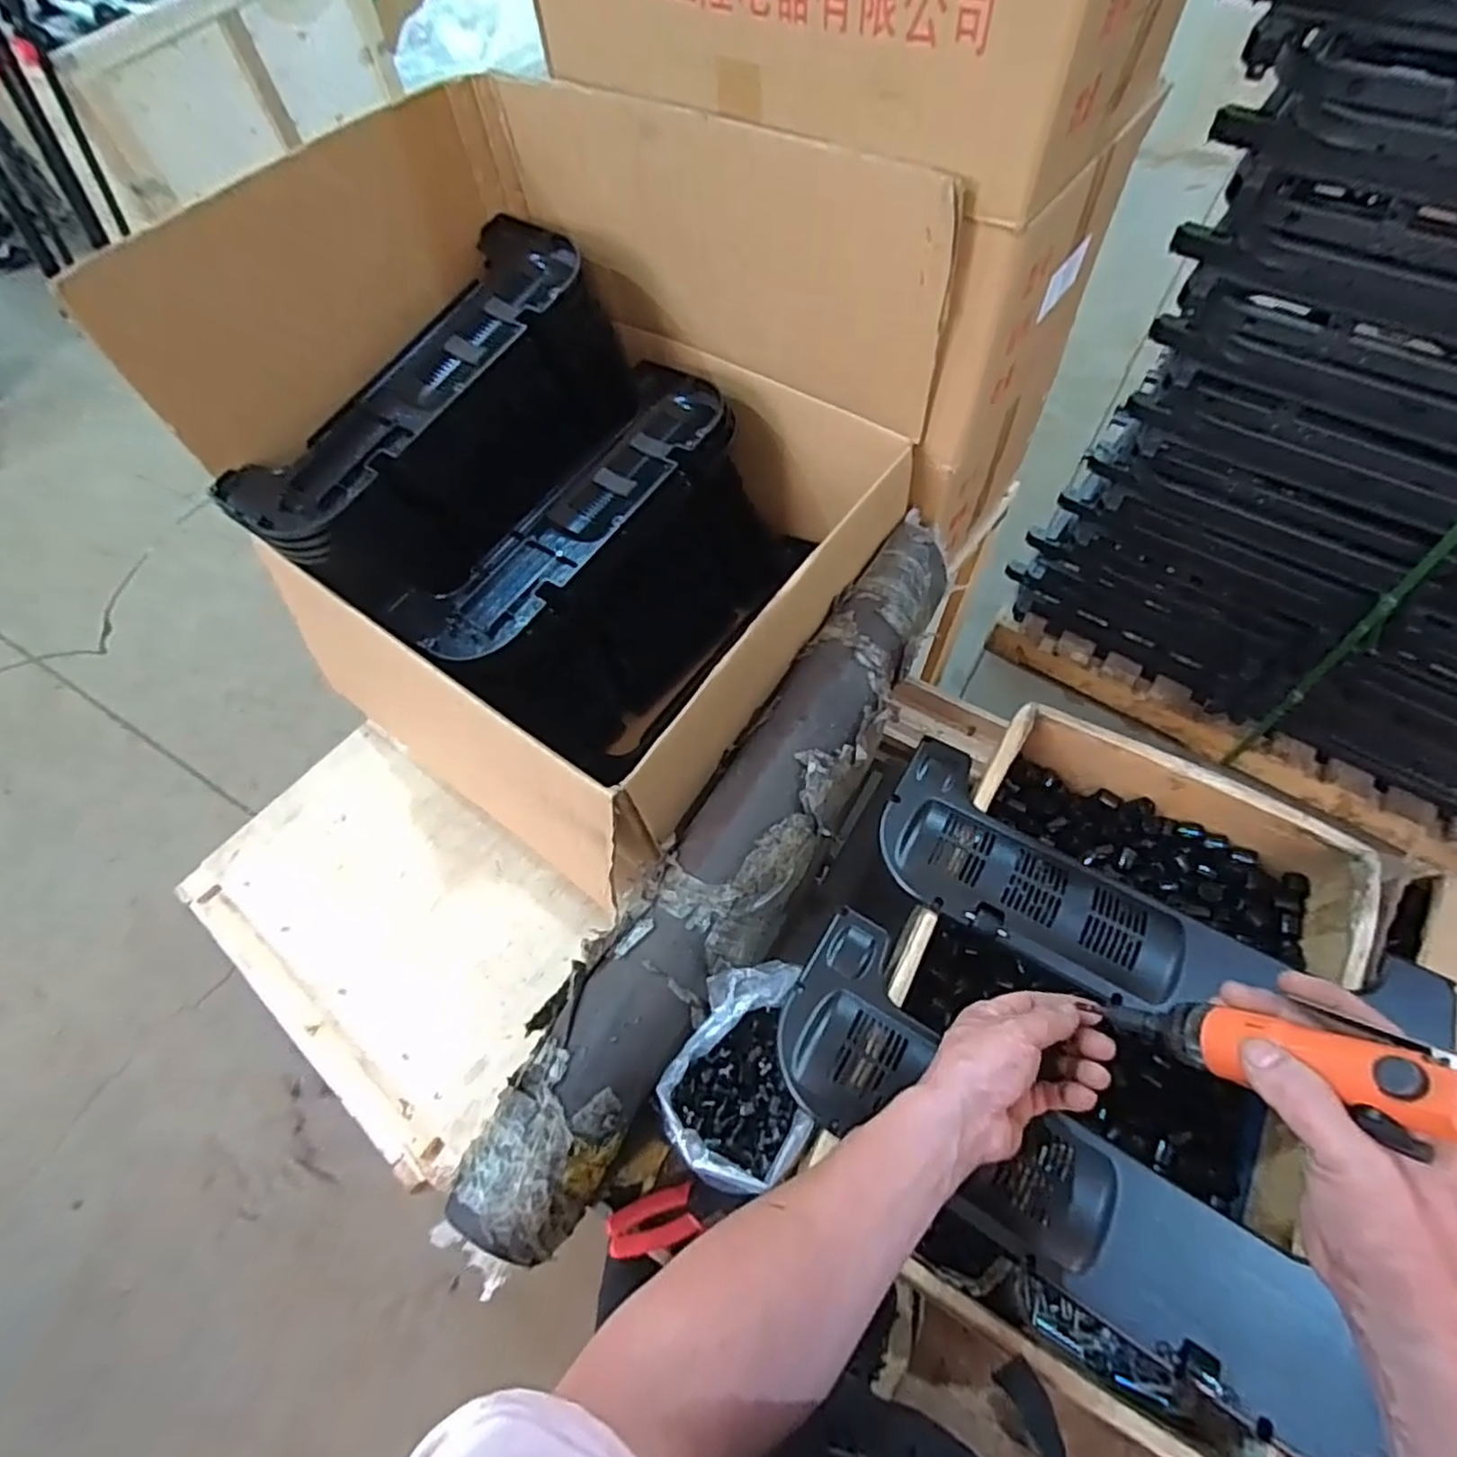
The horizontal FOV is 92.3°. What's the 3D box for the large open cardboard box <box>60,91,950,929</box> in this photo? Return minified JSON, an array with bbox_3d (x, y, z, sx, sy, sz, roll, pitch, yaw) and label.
[{"bbox_3d":[-0.185,-0.275,0.794,0.583,0.489,0.579,33,69,19],"label":"large open cardboard box"}]

